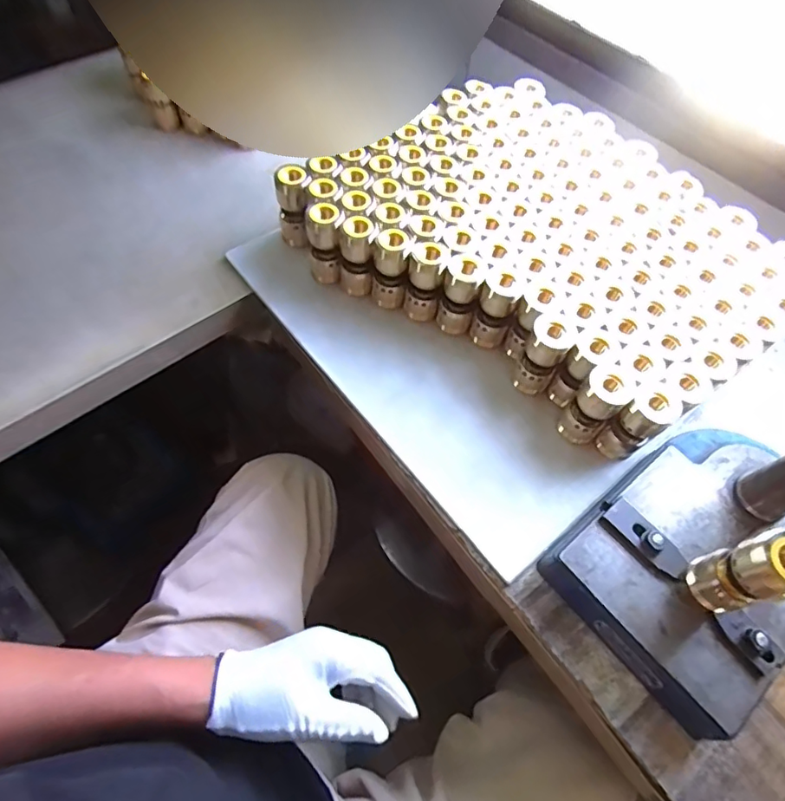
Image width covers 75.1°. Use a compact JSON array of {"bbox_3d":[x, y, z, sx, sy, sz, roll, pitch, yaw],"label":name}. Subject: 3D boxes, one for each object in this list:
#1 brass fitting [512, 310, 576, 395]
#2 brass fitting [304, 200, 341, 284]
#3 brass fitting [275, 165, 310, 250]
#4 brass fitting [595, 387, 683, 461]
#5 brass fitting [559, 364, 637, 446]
[{"bbox_3d":[0.155,-0.044,0.534,0.043,0.099,0.041,27,61,12],"label":"brass fitting"},{"bbox_3d":[-0.079,-0.179,0.586,0.033,0.089,0.032,-8,60,-8],"label":"brass fitting"},{"bbox_3d":[-0.118,-0.232,0.609,0.035,0.090,0.042,-8,60,-8],"label":"brass fitting"},{"bbox_3d":[0.239,0.025,0.499,0.041,0.094,0.038,-31,65,-20],"label":"brass fitting"},{"bbox_3d":[0.199,0.008,0.506,0.042,0.096,0.044,40,65,19],"label":"brass fitting"}]

